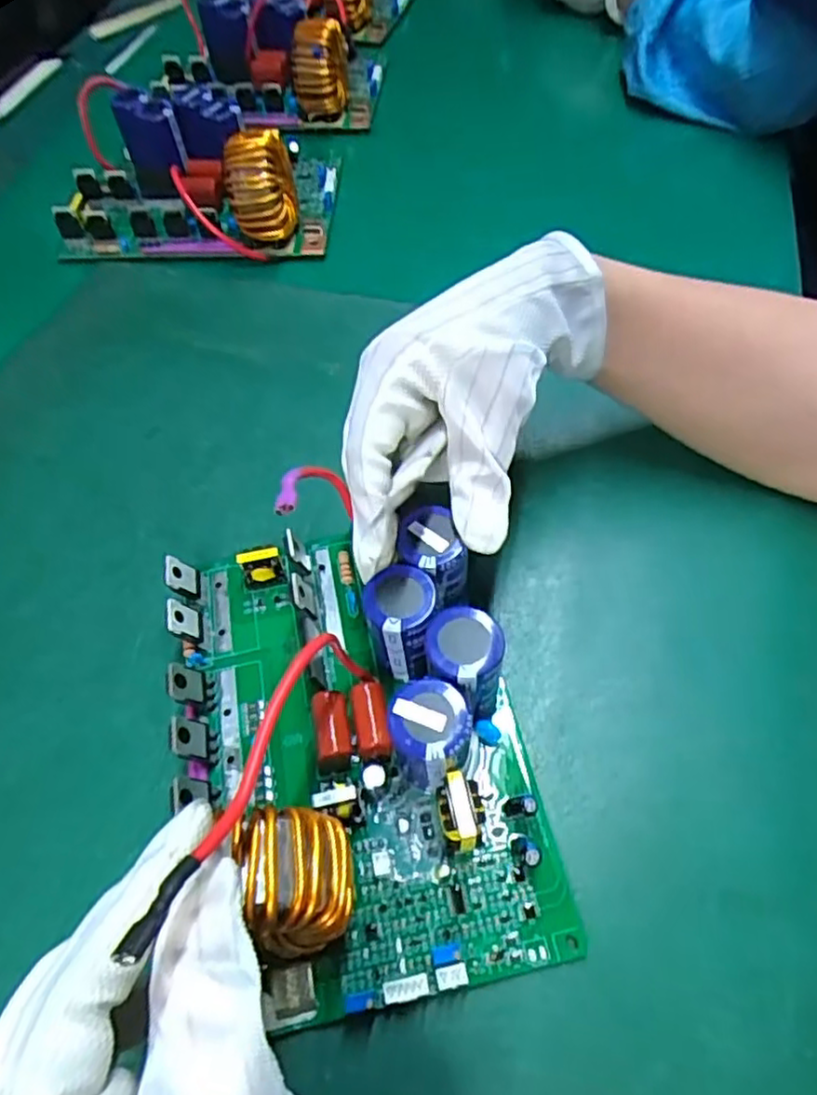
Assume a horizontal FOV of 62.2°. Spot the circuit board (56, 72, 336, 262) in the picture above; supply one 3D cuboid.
[{"bbox_3d":[-0.151,-0.282,0.496,0.190,0.065,0.154,0,58,4],"label":"circuit board"}]

